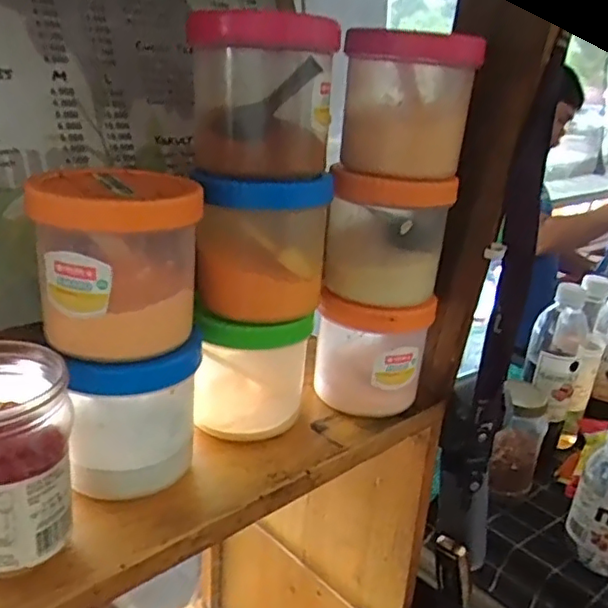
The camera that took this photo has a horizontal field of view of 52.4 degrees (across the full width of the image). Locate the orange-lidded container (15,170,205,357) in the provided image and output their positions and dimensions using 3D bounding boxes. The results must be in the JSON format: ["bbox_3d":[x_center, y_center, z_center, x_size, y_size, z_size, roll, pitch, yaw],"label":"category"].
[{"bbox_3d":[-0.100,-0.023,0.340,0.080,0.091,0.074,1,22,-10],"label":"orange-lidded container"}]

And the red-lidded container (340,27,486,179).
[{"bbox_3d":[0.068,-0.131,0.407,0.083,0.089,0.073,7,22,5],"label":"red-lidded container"}]

